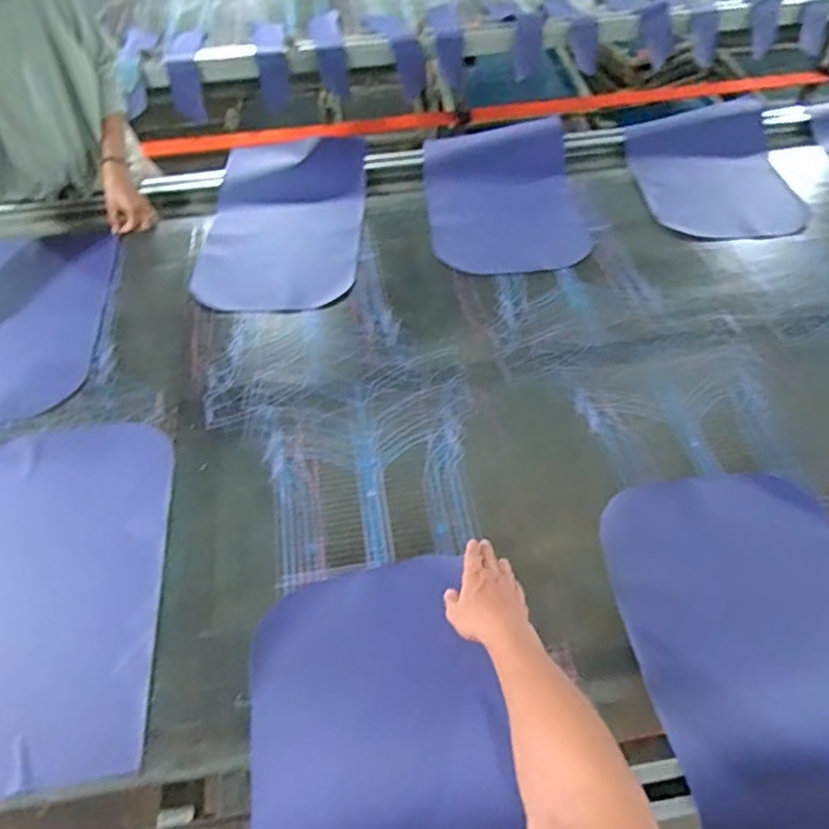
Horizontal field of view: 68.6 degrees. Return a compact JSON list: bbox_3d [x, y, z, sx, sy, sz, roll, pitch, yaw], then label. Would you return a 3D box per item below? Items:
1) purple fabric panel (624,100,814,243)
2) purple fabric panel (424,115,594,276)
[{"bbox_3d":[0.701,-0.593,1.446,0.346,0.074,0.507,-1,52,1],"label":"purple fabric panel"},{"bbox_3d":[0.194,-0.511,1.387,0.345,0.046,0.555,0,52,2],"label":"purple fabric panel"}]

